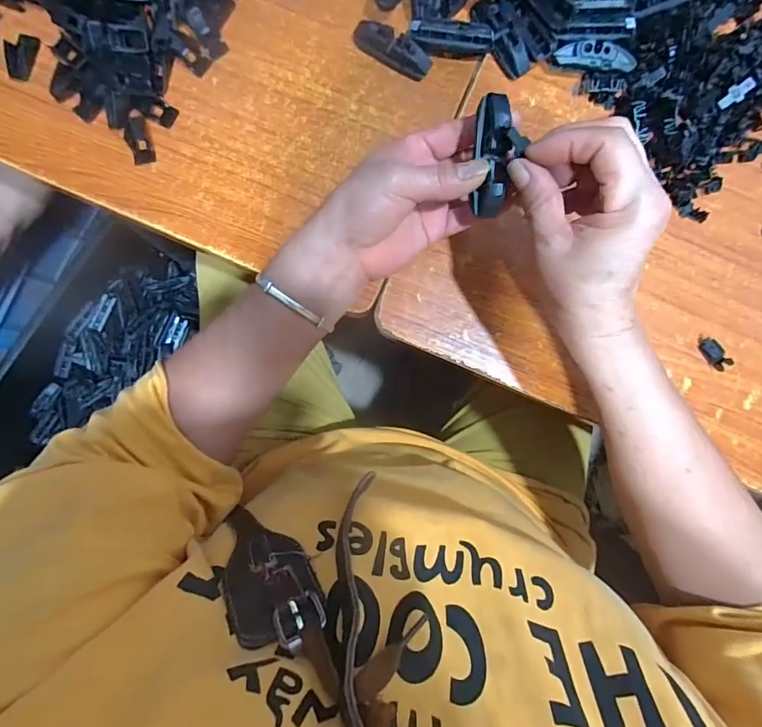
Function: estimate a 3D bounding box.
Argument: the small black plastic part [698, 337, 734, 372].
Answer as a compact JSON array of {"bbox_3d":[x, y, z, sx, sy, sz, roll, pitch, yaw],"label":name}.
[{"bbox_3d":[0.288,-0.008,0.370,0.014,0.010,0.032,-37,88,-2],"label":"small black plastic part"}]

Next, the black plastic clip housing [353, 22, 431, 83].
[{"bbox_3d":[0.009,-0.273,0.376,0.073,0.020,0.025,30,88,1],"label":"black plastic clip housing"}]

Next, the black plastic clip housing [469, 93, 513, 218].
[{"bbox_3d":[0.072,-0.133,0.275,0.019,0.017,0.073,-1,103,0],"label":"black plastic clip housing"}]

